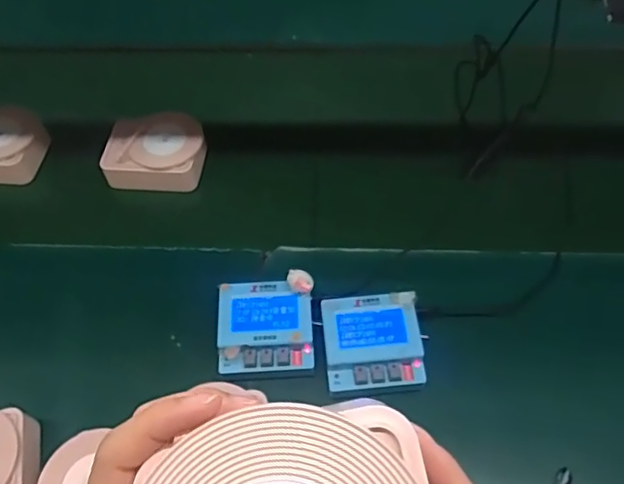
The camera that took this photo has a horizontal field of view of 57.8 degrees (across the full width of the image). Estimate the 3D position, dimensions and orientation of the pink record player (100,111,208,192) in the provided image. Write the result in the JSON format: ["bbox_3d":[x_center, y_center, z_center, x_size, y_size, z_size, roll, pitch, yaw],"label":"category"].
[{"bbox_3d":[-0.219,-0.125,0.780,0.142,0.054,0.115,1,57,3],"label":"pink record player"}]

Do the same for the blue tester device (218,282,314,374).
[{"bbox_3d":[-0.050,0.092,0.615,0.100,0.026,0.093,-1,57,1],"label":"blue tester device"}]

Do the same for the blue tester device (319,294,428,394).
[{"bbox_3d":[0.065,0.107,0.604,0.101,0.023,0.098,-5,57,-1],"label":"blue tester device"}]

